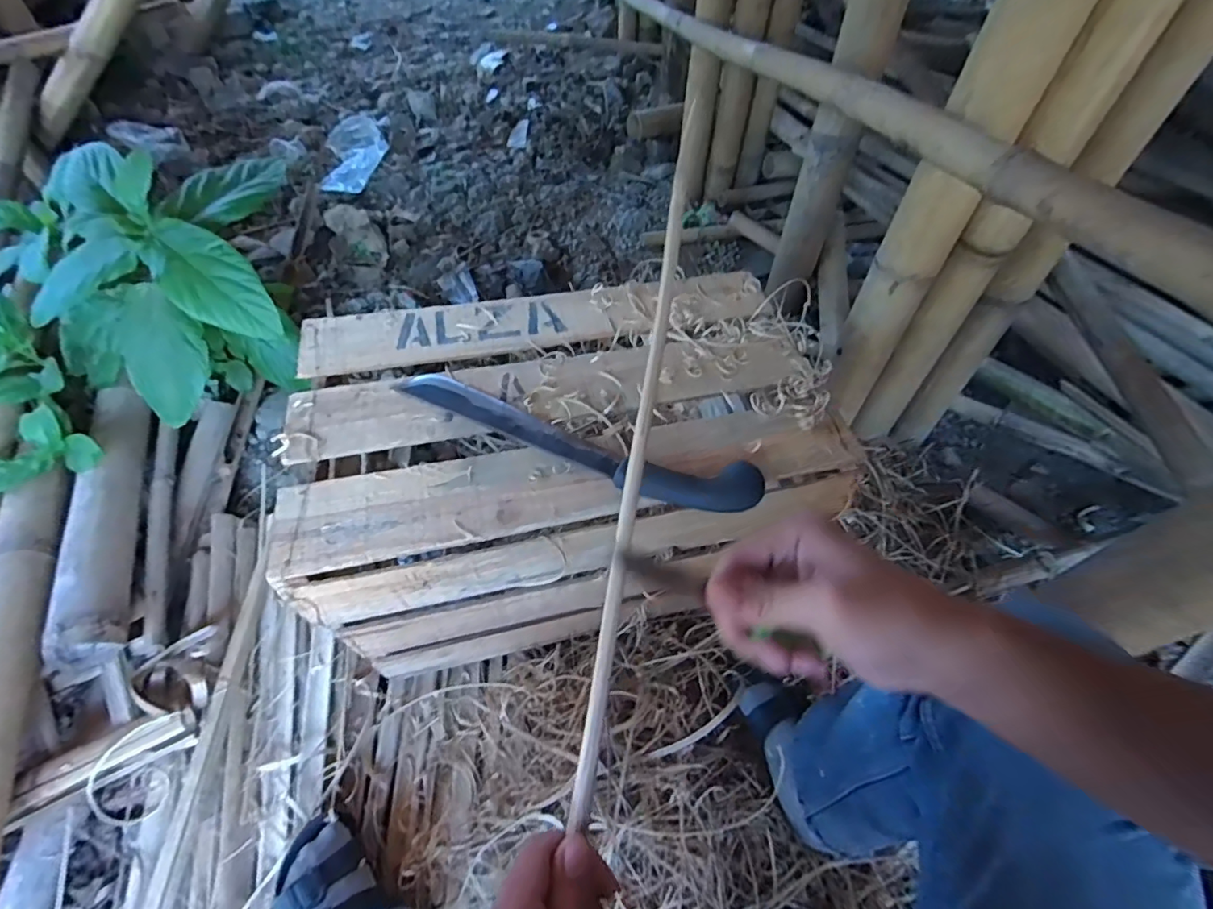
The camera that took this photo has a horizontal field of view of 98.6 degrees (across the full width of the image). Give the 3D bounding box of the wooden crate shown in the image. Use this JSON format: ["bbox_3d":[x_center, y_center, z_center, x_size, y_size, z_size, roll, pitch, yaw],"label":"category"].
[{"bbox_3d":[-0.054,0.017,0.697,0.571,0.316,0.346,-7,55,-9],"label":"wooden crate"}]

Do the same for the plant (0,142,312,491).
[{"bbox_3d":[-0.783,-0.223,0.834,0.518,0.312,0.483,-7,55,-9],"label":"plant"}]

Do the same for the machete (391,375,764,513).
[{"bbox_3d":[-0.040,-0.017,0.533,0.392,0.025,0.060,19,55,10],"label":"machete"}]

